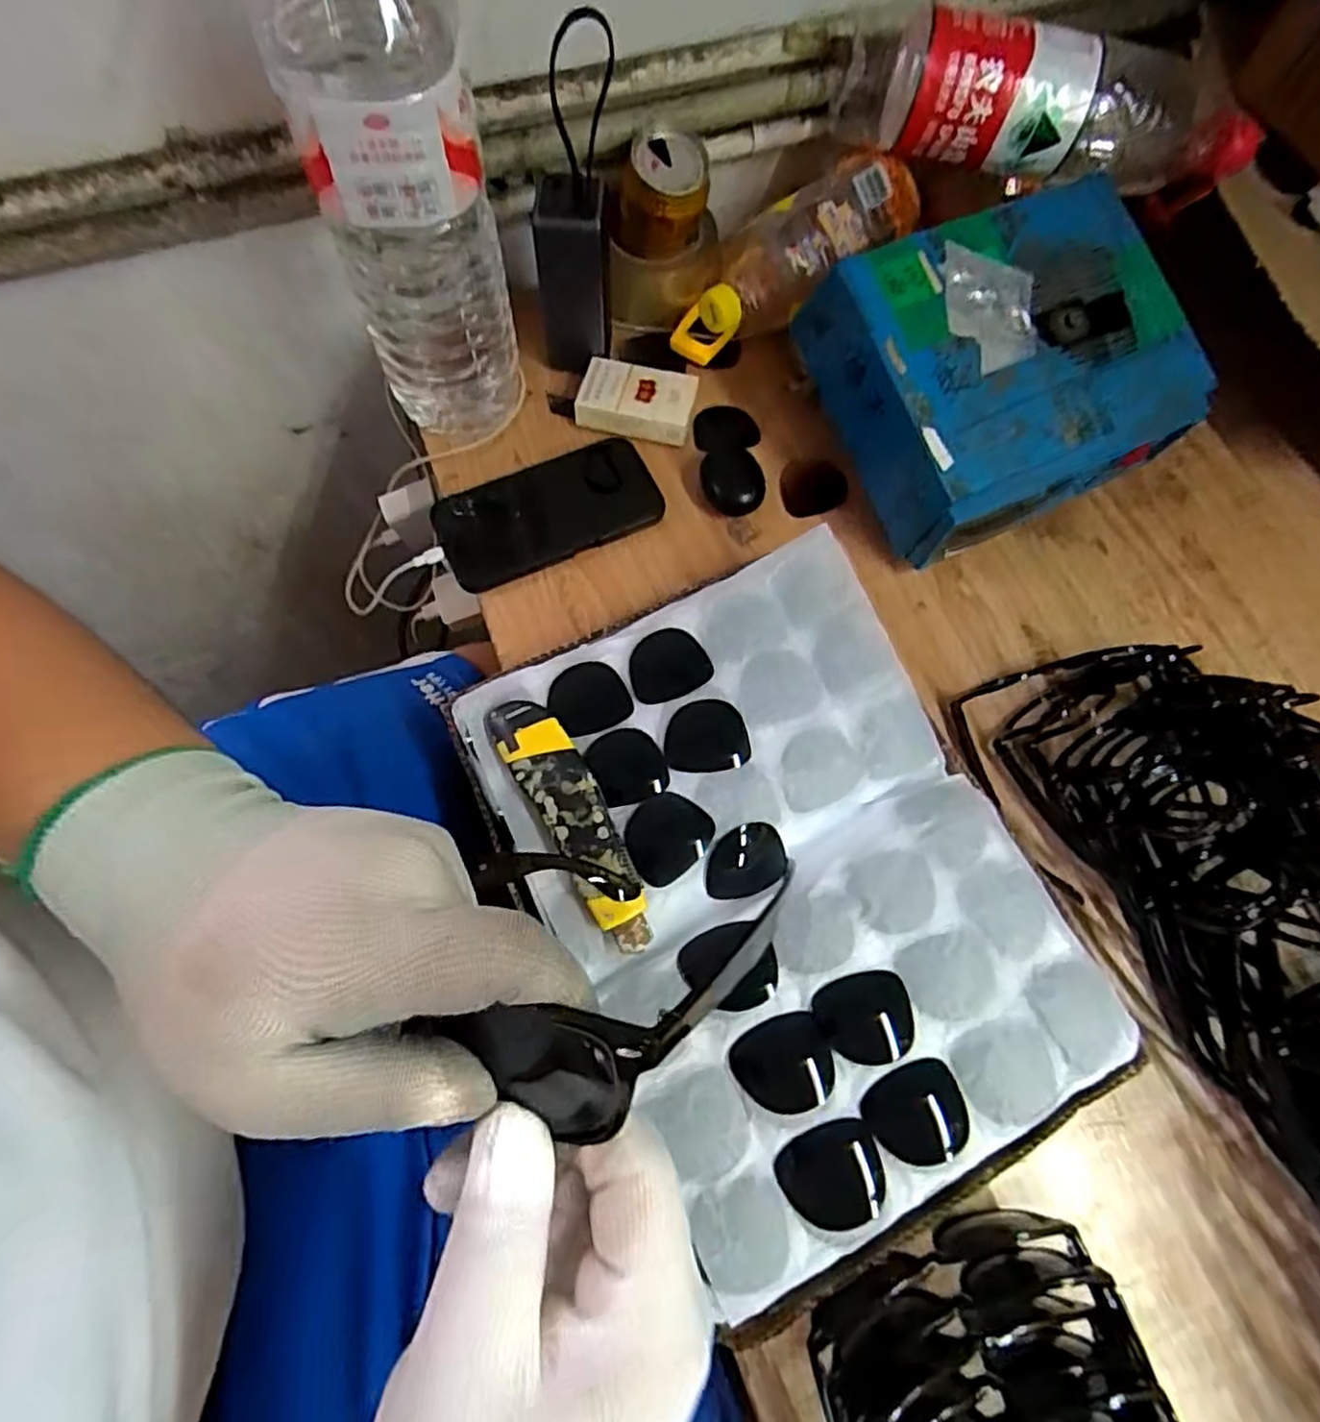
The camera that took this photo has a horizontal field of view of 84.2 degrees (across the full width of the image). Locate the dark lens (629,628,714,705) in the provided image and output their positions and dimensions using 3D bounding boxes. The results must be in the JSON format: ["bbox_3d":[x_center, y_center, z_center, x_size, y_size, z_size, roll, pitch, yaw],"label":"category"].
[{"bbox_3d":[0.004,-0.029,0.462,0.052,0.004,0.045,-27,71,-12],"label":"dark lens"}]

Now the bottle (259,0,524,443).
[{"bbox_3d":[-0.153,-0.306,0.447,0.098,0.313,0.086,-9,68,-5],"label":"bottle"}]

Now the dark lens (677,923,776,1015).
[{"bbox_3d":[0.038,0.143,0.407,0.052,0.012,0.044,-11,69,-6],"label":"dark lens"}]

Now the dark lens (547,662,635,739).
[{"bbox_3d":[-0.044,-0.009,0.453,0.049,0.007,0.046,-17,69,-8],"label":"dark lens"}]

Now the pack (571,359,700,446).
[{"bbox_3d":[-0.018,-0.248,0.581,0.087,0.025,0.055,11,68,3],"label":"pack"}]

